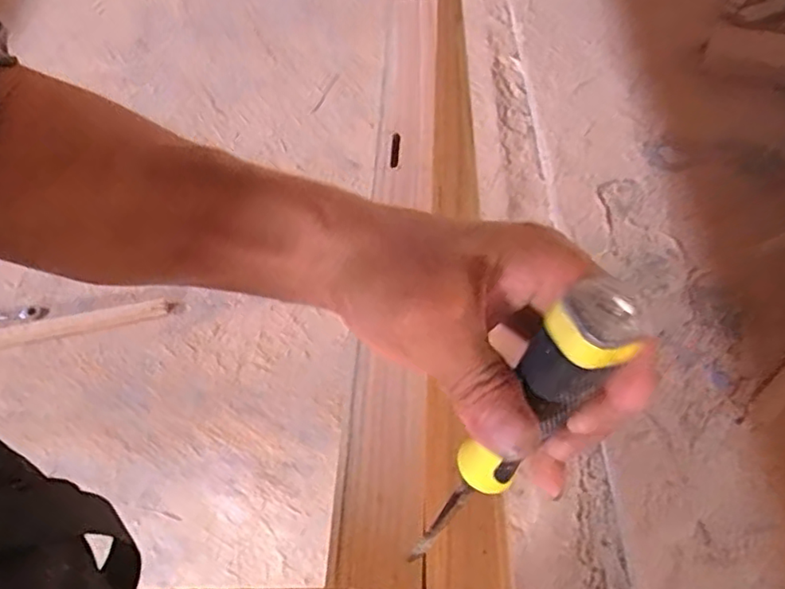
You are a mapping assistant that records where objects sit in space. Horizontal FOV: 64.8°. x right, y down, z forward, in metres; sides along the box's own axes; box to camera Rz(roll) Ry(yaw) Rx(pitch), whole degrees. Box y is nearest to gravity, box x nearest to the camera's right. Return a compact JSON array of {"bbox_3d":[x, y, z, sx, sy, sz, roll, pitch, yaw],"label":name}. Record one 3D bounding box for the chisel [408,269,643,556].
[{"bbox_3d":[0.044,0.067,0.272,0.023,0.212,0.027,-5,52,-21],"label":"chisel"}]

